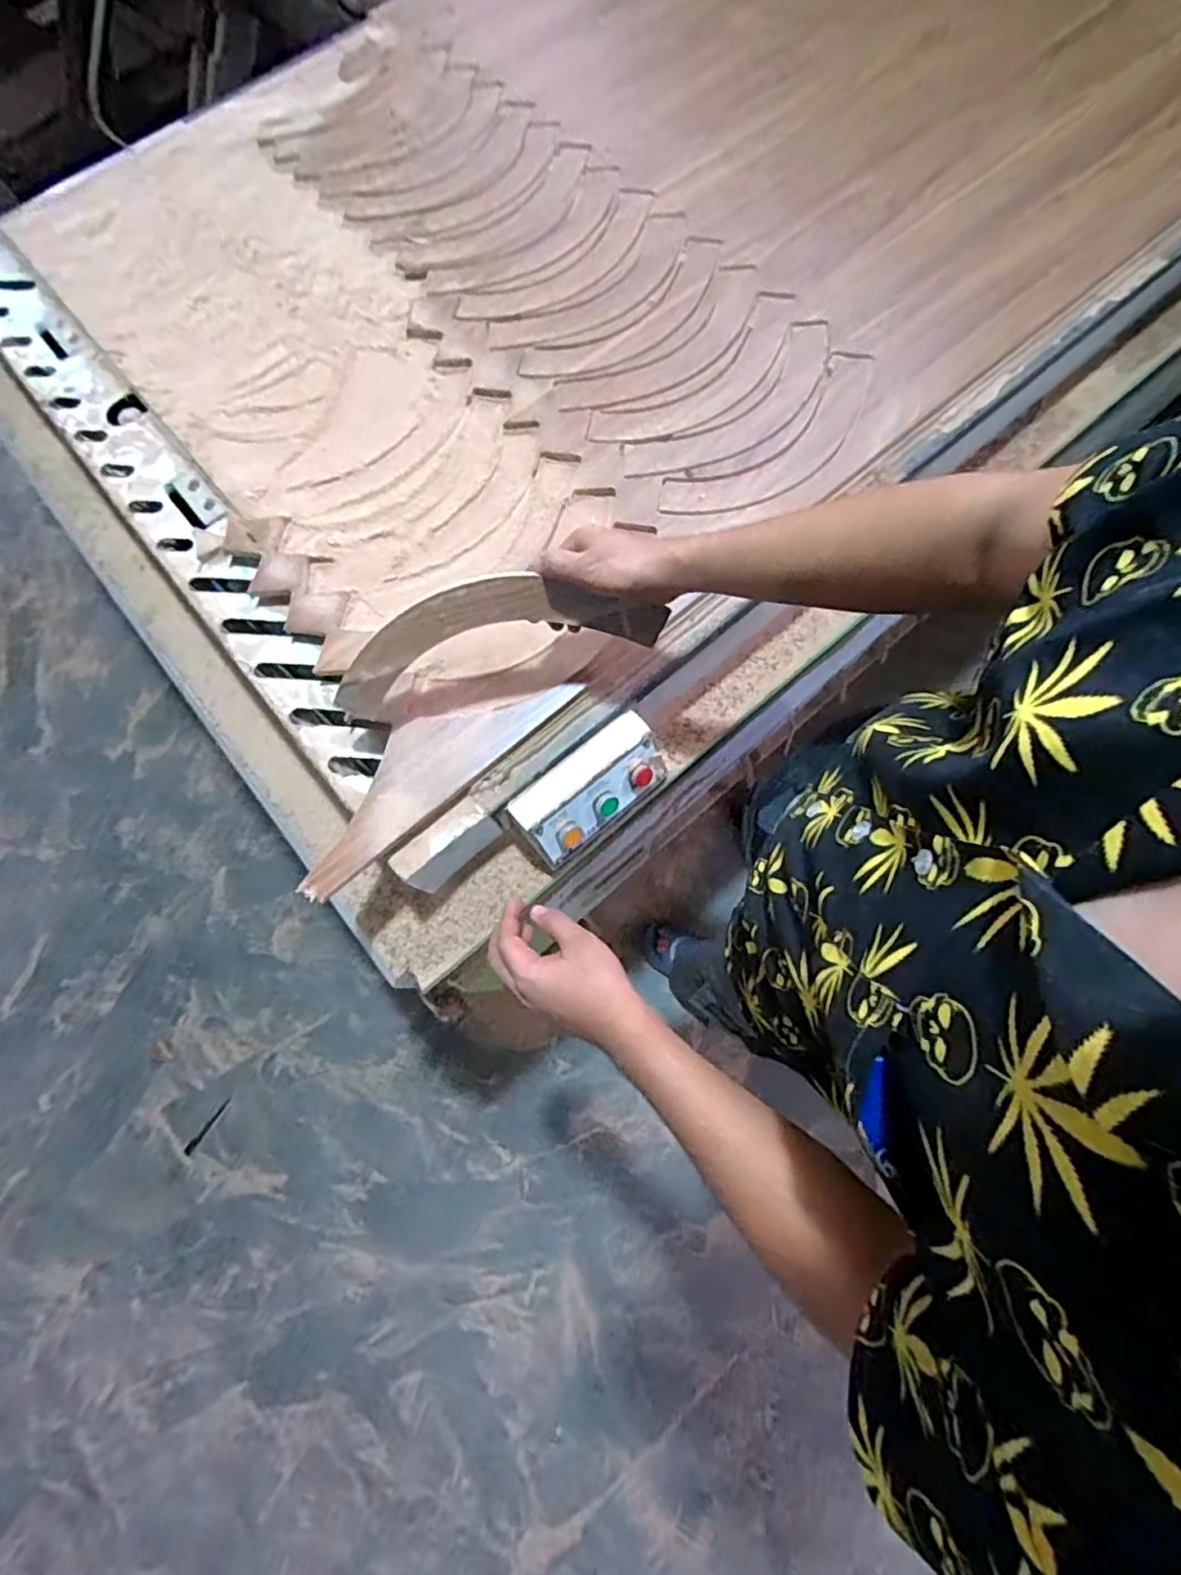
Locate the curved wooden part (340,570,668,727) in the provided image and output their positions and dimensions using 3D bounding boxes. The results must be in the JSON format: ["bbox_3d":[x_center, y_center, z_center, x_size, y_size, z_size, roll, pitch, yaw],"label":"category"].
[{"bbox_3d":[-0.095,-0.150,0.628,0.333,0.108,0.020,-14,37,2],"label":"curved wooden part"}]

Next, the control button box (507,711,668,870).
[{"bbox_3d":[-0.001,0.006,0.737,0.173,0.073,0.081,-40,71,-9],"label":"control button box"}]

